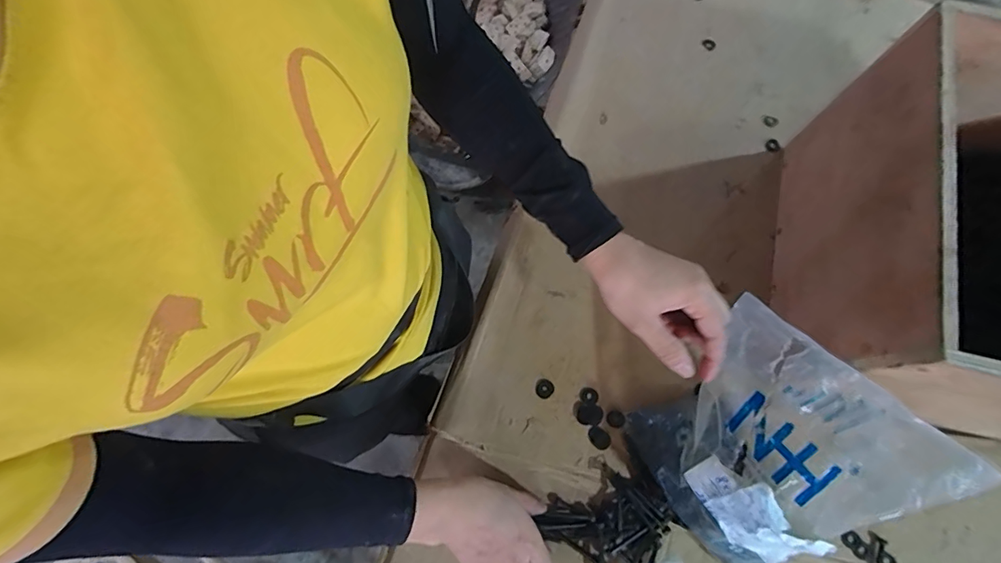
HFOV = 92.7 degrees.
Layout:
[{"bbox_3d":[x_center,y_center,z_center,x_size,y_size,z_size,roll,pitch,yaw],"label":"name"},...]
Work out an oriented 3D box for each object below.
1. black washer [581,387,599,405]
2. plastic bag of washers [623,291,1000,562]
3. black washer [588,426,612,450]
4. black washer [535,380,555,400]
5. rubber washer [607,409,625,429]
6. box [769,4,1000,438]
[{"bbox_3d":[0.101,0.131,0.543,0.018,0.004,0.020,-43,78,-11],"label":"black washer"},{"bbox_3d":[0.241,0.157,0.443,0.170,0.167,0.200,-43,78,-11],"label":"plastic bag of washers"},{"bbox_3d":[0.110,0.174,0.531,0.020,0.004,0.027,-42,78,-11],"label":"black washer"},{"bbox_3d":[0.050,0.123,0.545,0.020,0.004,0.021,0,73,0],"label":"black washer"},{"bbox_3d":[0.129,0.155,0.535,0.019,0.004,0.020,0,73,0],"label":"rubber washer"},{"bbox_3d":[0.458,-0.032,0.452,0.272,0.204,0.312,15,75,4],"label":"box"}]

